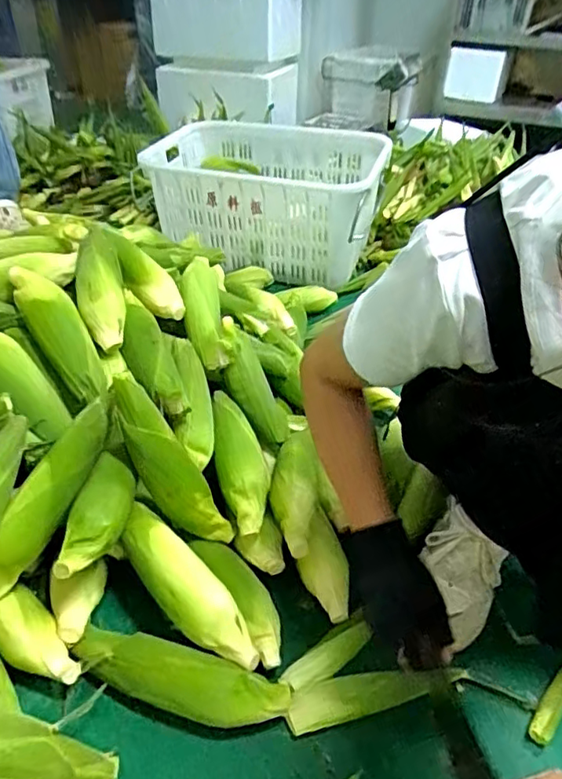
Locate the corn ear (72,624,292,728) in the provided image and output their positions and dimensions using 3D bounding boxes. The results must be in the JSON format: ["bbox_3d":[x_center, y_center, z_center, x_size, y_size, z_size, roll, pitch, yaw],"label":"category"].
[{"bbox_3d":[-0.115,0.323,0.634,0.244,0.064,0.061,10,36,11],"label":"corn ear"}]

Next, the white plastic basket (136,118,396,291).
[{"bbox_3d":[-0.047,-0.516,1.576,0.616,0.289,0.460,6,35,5],"label":"white plastic basket"}]

